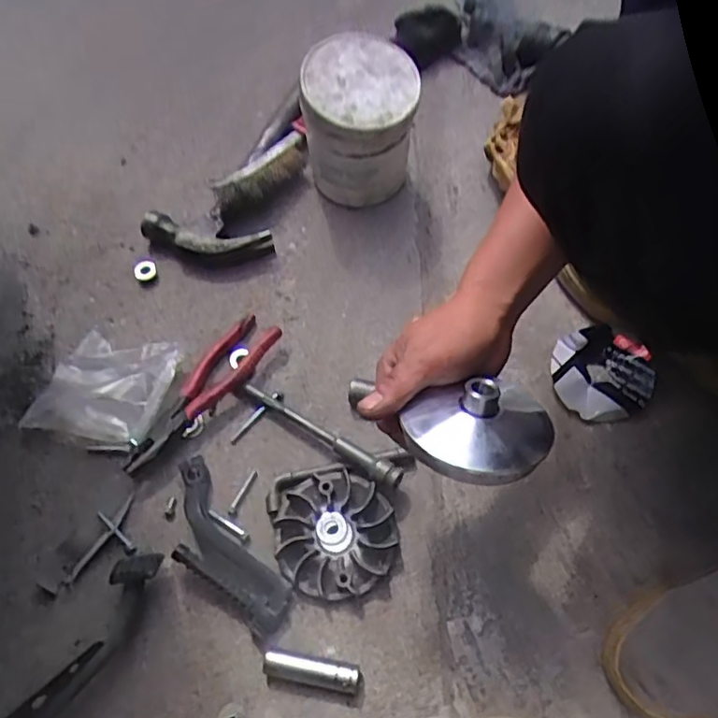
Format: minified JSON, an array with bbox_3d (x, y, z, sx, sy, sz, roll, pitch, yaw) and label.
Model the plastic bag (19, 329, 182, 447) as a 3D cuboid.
[{"bbox_3d":[-0.254,0.026,0.644,0.137,0.054,0.112,7,62,5],"label":"plastic bag"}]

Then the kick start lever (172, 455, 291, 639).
[{"bbox_3d":[-0.127,0.168,0.576,0.060,0.029,0.170,-34,67,-16],"label":"kick start lever"}]

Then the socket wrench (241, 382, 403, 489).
[{"bbox_3d":[-0.038,0.069,0.624,0.182,0.033,0.017,33,67,17],"label":"socket wrench"}]

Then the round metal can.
[{"bbox_3d":[0.003,-0.283,0.762,0.125,0.142,0.148,3,62,3],"label":"round metal can"}]

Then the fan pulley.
[{"bbox_3d":[-0.022,0.156,0.585,0.105,0.029,0.111,-9,62,-3],"label":"fan pulley"}]

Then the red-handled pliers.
[{"bbox_3d":[-0.161,0.030,0.652,0.057,0.030,0.194,34,68,17],"label":"red-handled pliers"}]

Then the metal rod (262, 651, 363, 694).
[{"bbox_3d":[-0.039,0.261,0.537,0.081,0.018,0.020,9,63,6],"label":"metal rod"}]

